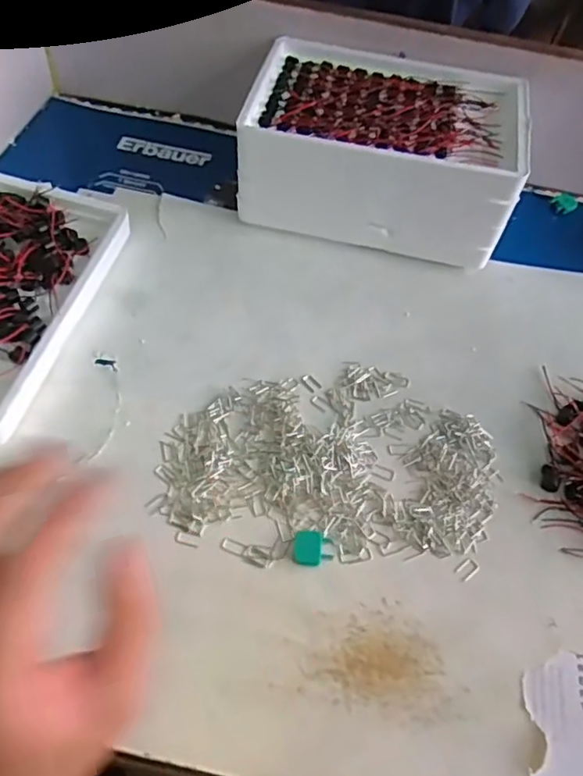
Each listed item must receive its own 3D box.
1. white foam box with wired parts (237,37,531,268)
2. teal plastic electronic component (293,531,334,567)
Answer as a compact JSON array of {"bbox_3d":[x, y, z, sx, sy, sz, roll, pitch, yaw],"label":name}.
[{"bbox_3d":[0.082,-0.220,0.542,0.232,0.107,0.161,13,55,4],"label":"white foam box with wired parts"},{"bbox_3d":[0.014,0.105,0.378,0.025,0.011,0.020,0,56,-6],"label":"teal plastic electronic component"}]

